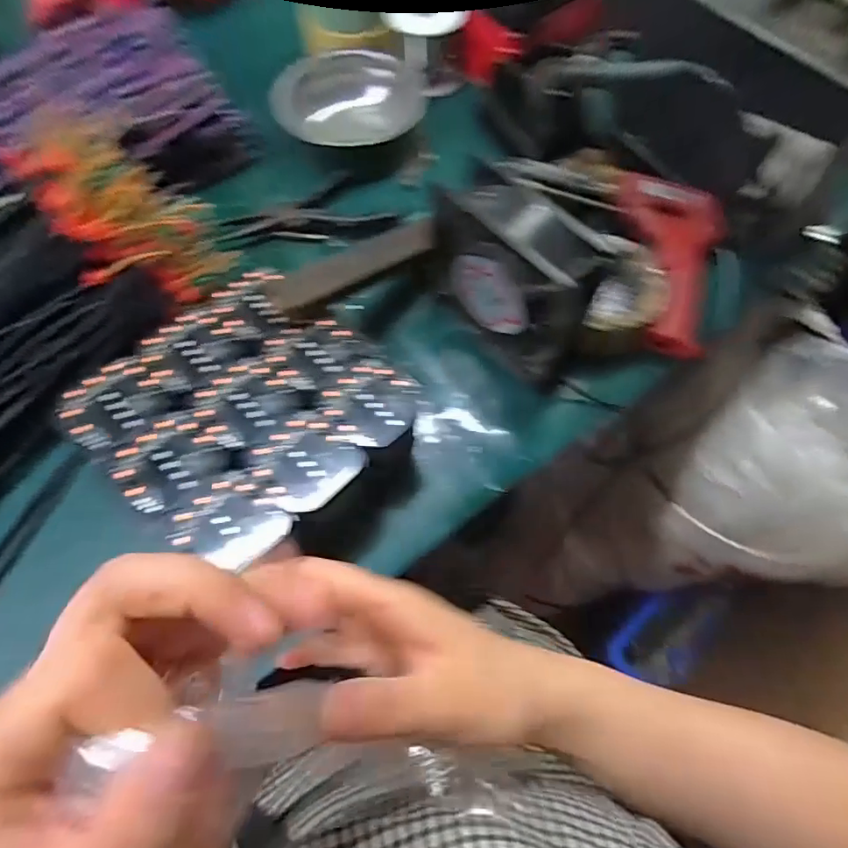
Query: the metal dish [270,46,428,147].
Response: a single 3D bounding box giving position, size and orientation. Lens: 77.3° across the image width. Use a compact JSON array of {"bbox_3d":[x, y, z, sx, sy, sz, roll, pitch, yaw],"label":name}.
[{"bbox_3d":[-0.071,-0.307,0.490,0.131,0.026,0.106,-10,67,-5],"label":"metal dish"}]

